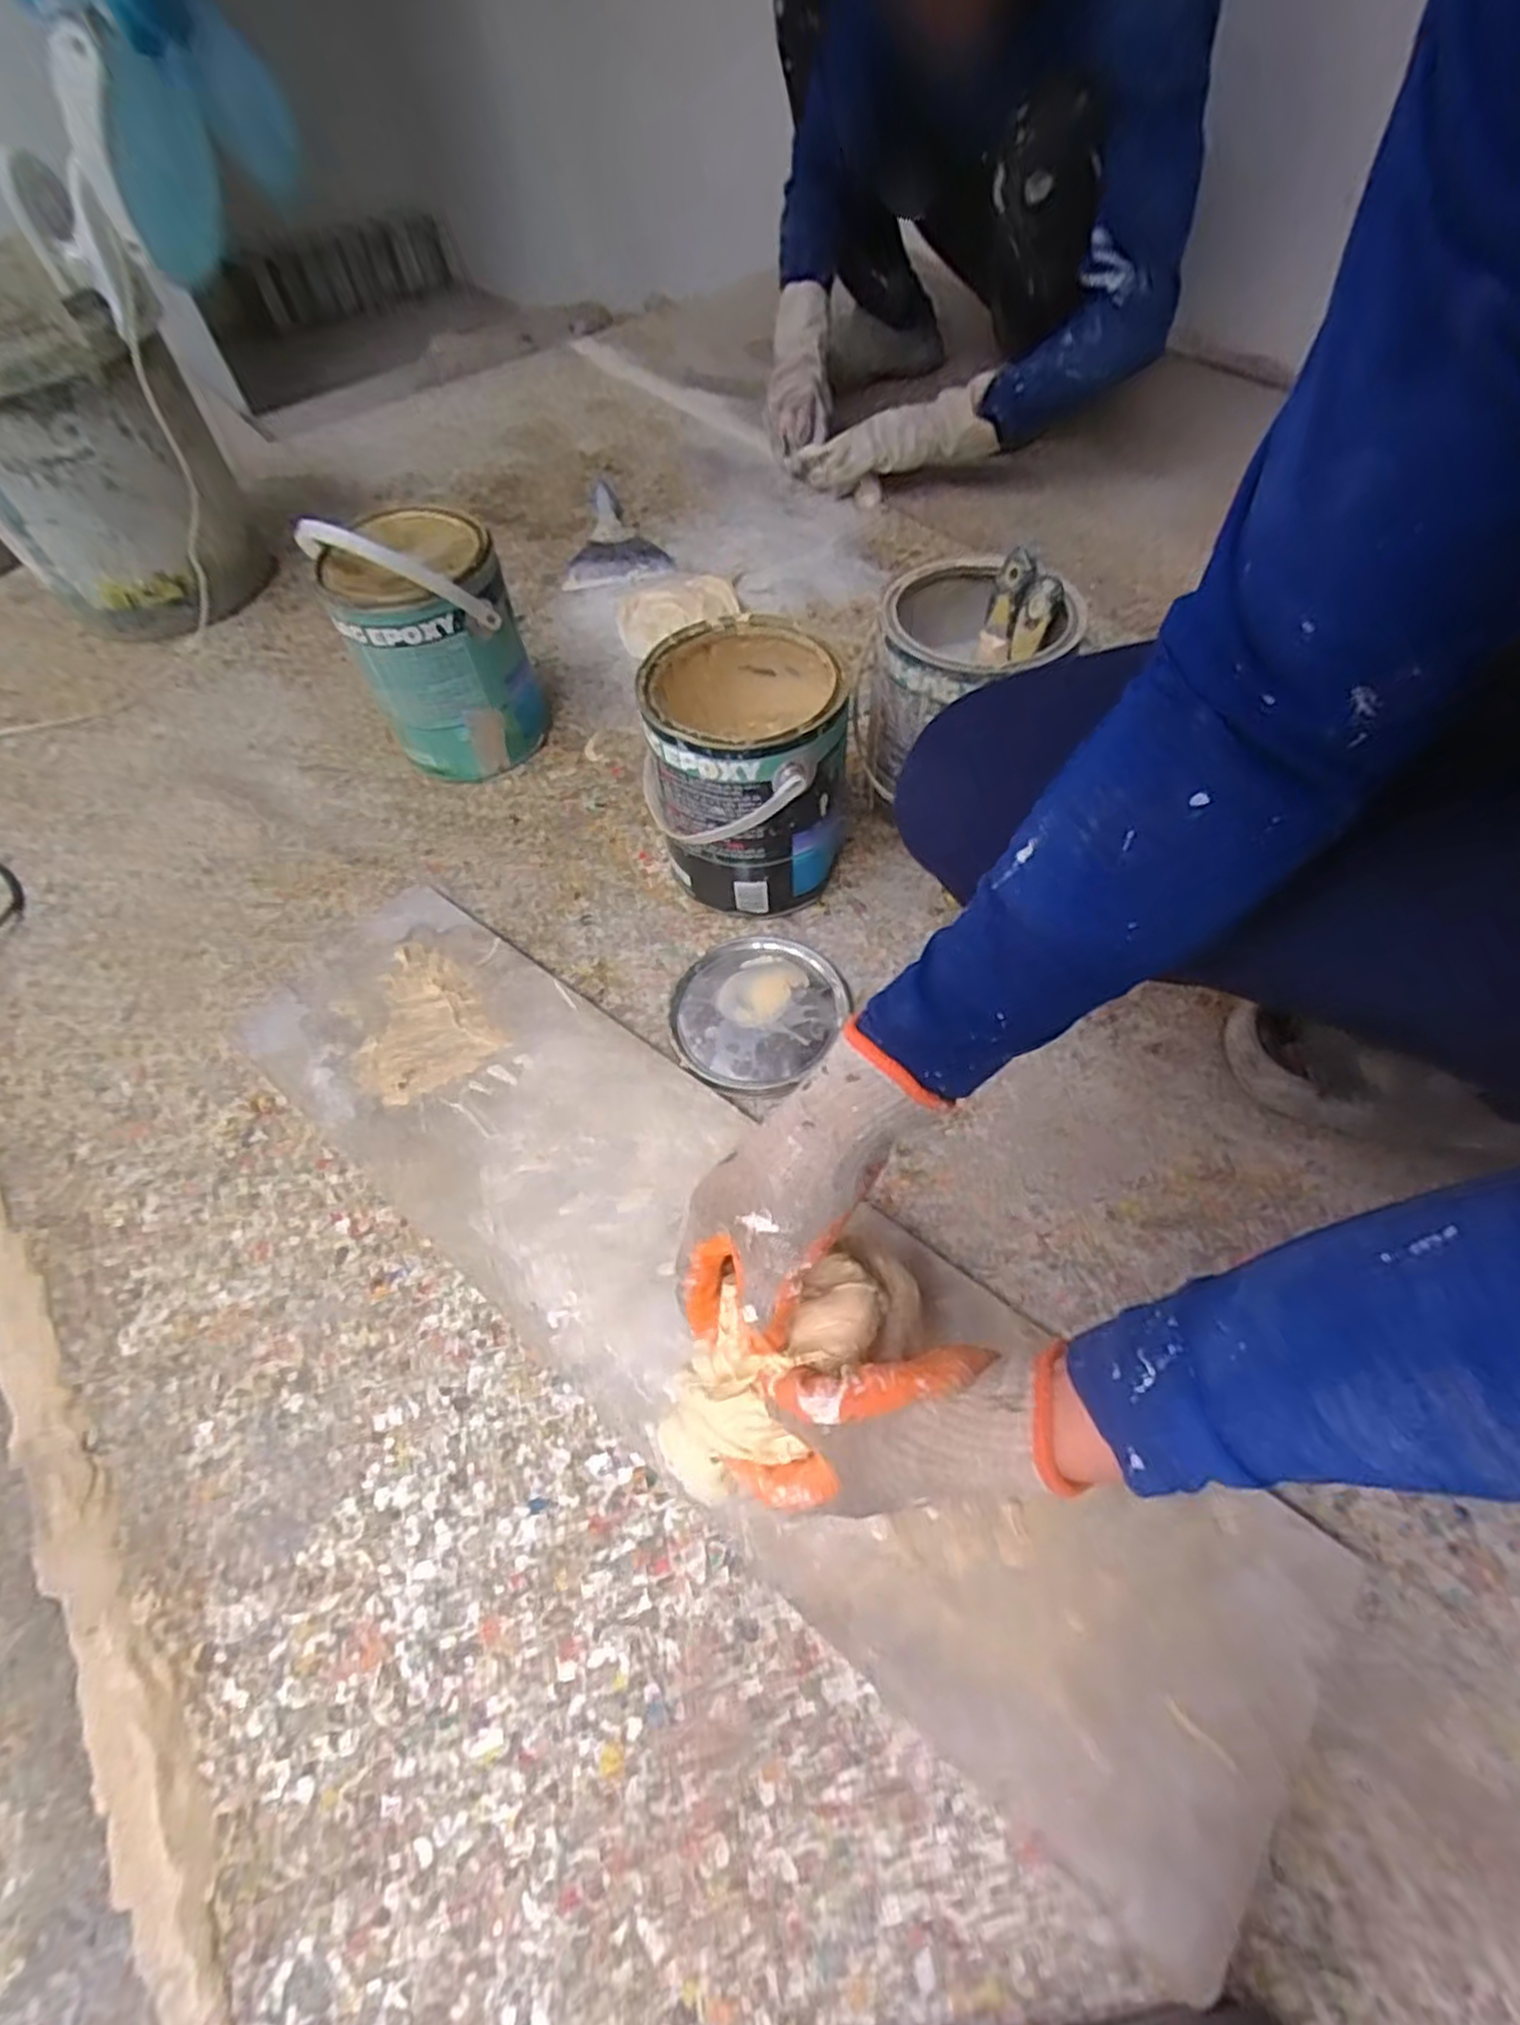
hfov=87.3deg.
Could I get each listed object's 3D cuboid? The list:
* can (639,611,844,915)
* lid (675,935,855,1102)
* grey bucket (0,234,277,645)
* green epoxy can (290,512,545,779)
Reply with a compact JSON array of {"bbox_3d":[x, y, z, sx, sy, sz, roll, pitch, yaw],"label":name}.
[{"bbox_3d":[-0.012,-0.201,0.685,0.155,0.191,0.161,-2,58,3],"label":"can"},{"bbox_3d":[-0.004,-0.004,0.666,0.131,0.011,0.150,32,65,21],"label":"lid"},{"bbox_3d":[-0.818,-0.678,0.960,0.272,0.334,0.346,-31,61,-15],"label":"grey bucket"},{"bbox_3d":[-0.318,-0.370,0.793,0.153,0.234,0.145,-22,59,-10],"label":"green epoxy can"}]

